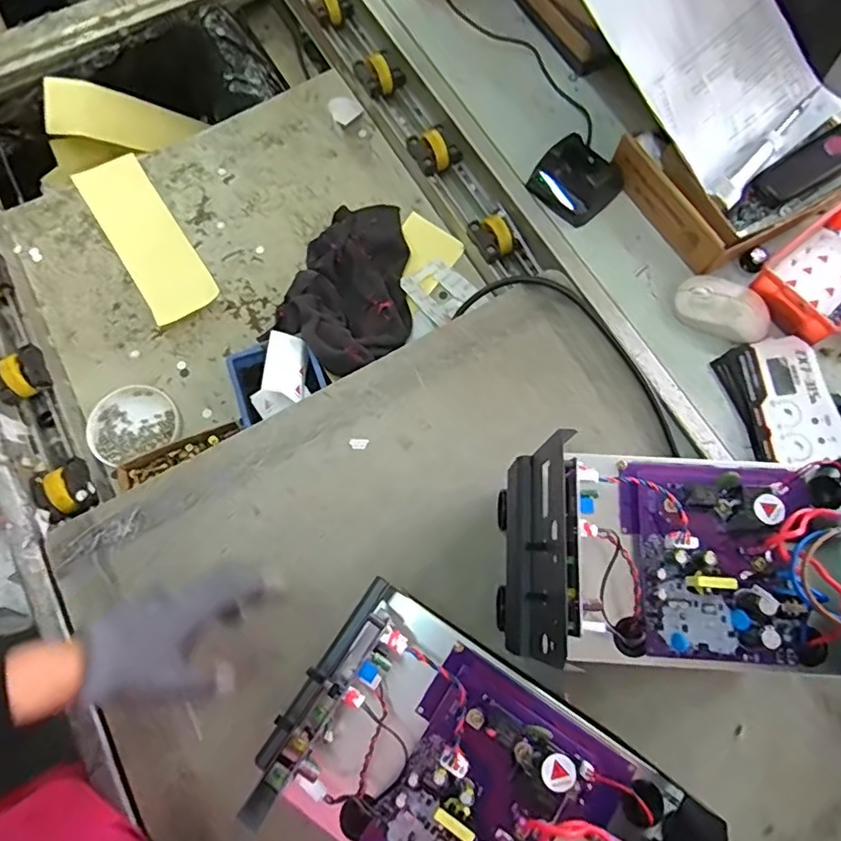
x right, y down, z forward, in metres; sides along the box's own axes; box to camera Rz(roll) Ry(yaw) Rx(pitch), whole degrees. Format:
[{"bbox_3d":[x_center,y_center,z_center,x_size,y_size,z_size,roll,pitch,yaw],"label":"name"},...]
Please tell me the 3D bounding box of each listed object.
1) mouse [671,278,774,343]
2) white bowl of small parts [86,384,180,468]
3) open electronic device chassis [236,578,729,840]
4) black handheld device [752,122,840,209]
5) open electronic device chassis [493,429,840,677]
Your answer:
[{"bbox_3d":[0.318,-0.117,0.598,0.097,0.036,0.063,18,74,6],"label":"mouse"},{"bbox_3d":[-0.335,0.001,0.663,0.094,0.019,0.089,0,72,0],"label":"white bowl of small parts"},{"bbox_3d":[0.032,0.235,0.357,0.237,0.089,0.151,32,75,10],"label":"open electronic device chassis"},{"bbox_3d":[0.415,-0.271,0.601,0.112,0.015,0.047,-31,74,14],"label":"black handheld device"},{"bbox_3d":[0.192,0.093,0.388,0.257,0.071,0.147,3,72,1],"label":"open electronic device chassis"}]

